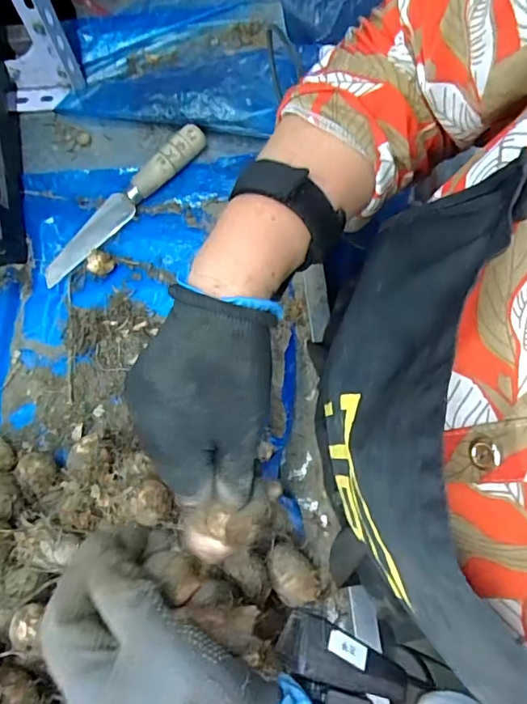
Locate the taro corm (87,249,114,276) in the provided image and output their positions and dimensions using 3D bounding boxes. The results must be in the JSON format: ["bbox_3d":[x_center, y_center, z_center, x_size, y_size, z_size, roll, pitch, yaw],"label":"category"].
[{"bbox_3d":[-0.153,-0.084,0.468,0.024,0.017,0.023,0,78,0],"label":"taro corm"}]

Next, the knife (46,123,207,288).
[{"bbox_3d":[-0.136,-0.143,0.486,0.206,0.017,0.029,-46,101,-2],"label":"knife"}]

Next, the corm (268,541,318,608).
[{"bbox_3d":[0.023,0.180,0.409,0.032,0.035,0.049,-38,81,-7],"label":"corm"}]

